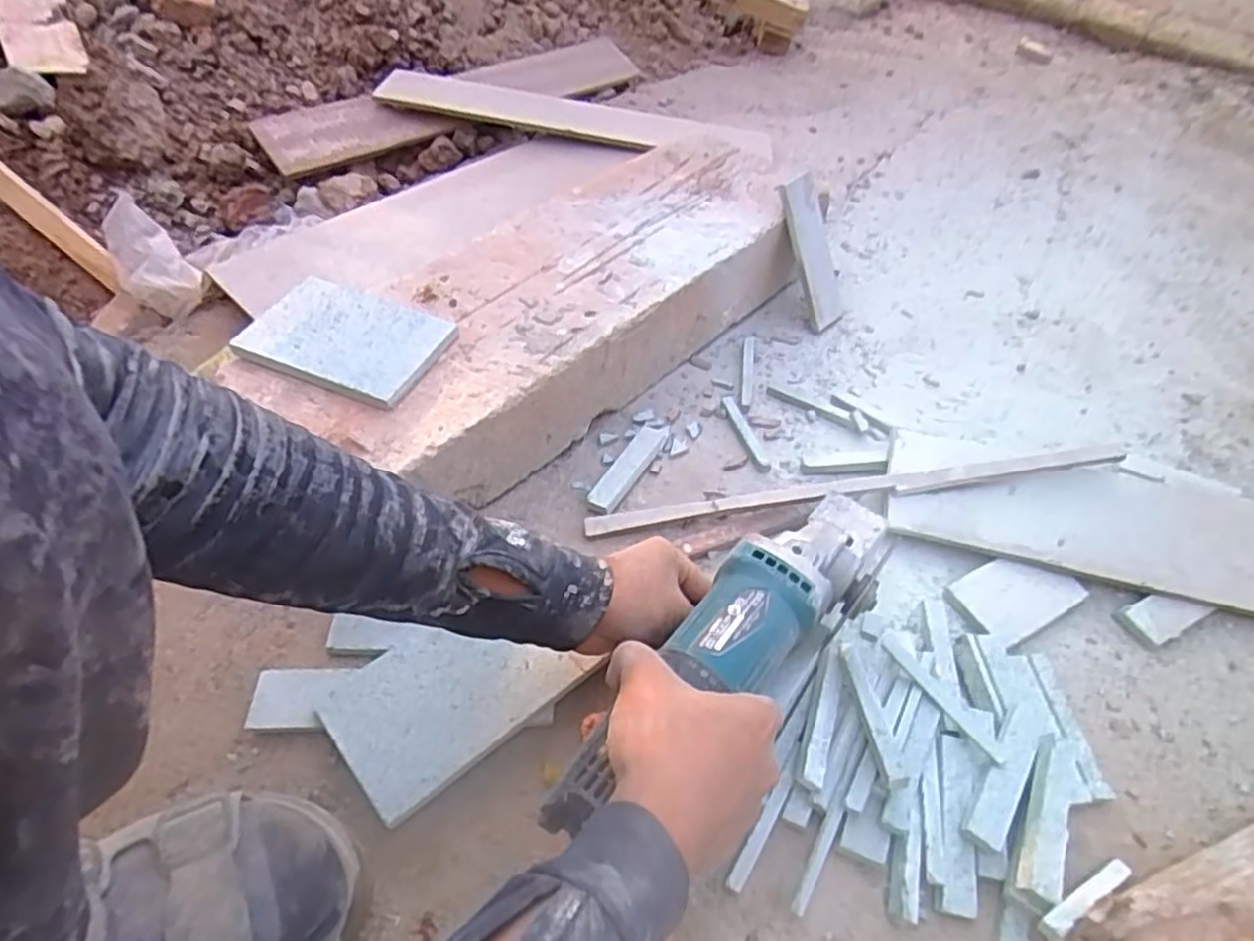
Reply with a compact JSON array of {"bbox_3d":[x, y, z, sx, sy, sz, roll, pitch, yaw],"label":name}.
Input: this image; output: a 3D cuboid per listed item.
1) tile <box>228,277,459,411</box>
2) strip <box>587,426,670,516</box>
[{"bbox_3d":[-0.226,-0.105,0.588,0.151,0.015,0.107,18,49,17],"label":"tile"},{"bbox_3d":[0.002,-0.005,0.633,0.027,0.016,0.116,24,52,17],"label":"strip"}]

